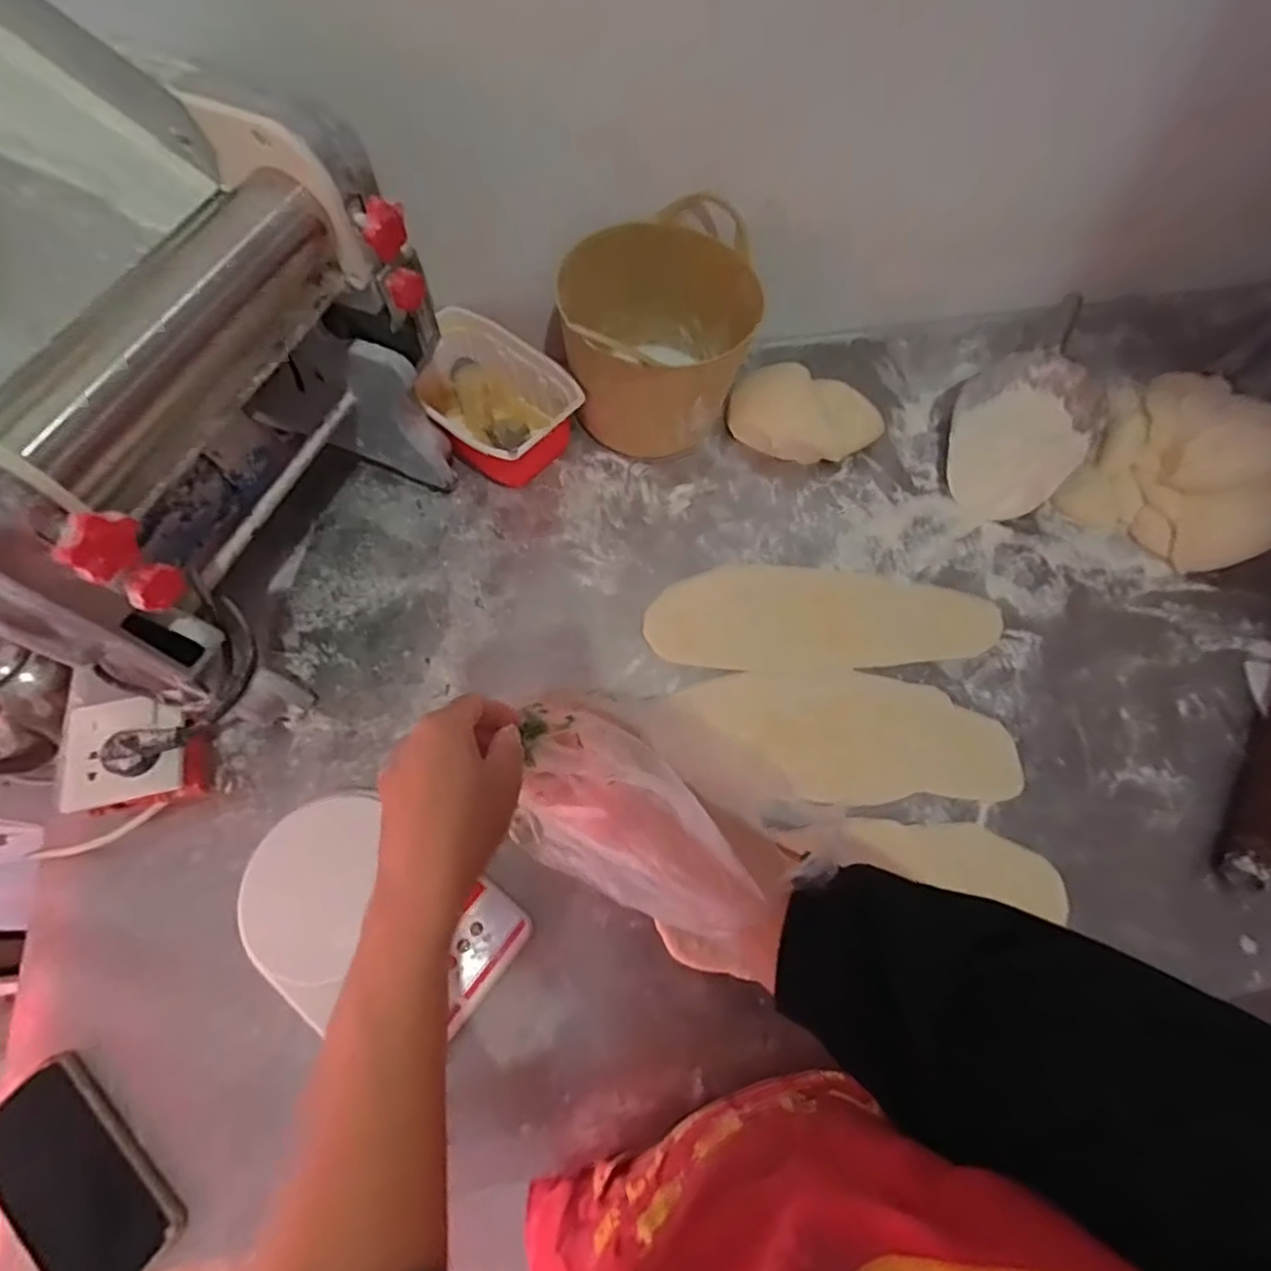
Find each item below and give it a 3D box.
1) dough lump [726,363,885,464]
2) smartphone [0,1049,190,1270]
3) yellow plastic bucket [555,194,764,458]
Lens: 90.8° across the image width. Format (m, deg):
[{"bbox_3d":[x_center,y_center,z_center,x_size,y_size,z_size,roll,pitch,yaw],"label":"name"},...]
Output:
[{"bbox_3d":[0.194,-0.253,0.721,0.166,0.072,0.082,5,65,-1],"label":"dough lump"},{"bbox_3d":[-0.390,0.380,0.437,0.155,0.011,0.077,38,69,14],"label":"smartphone"},{"bbox_3d":[0.025,-0.319,0.688,0.195,0.171,0.230,-2,65,-4],"label":"yellow plastic bucket"}]

